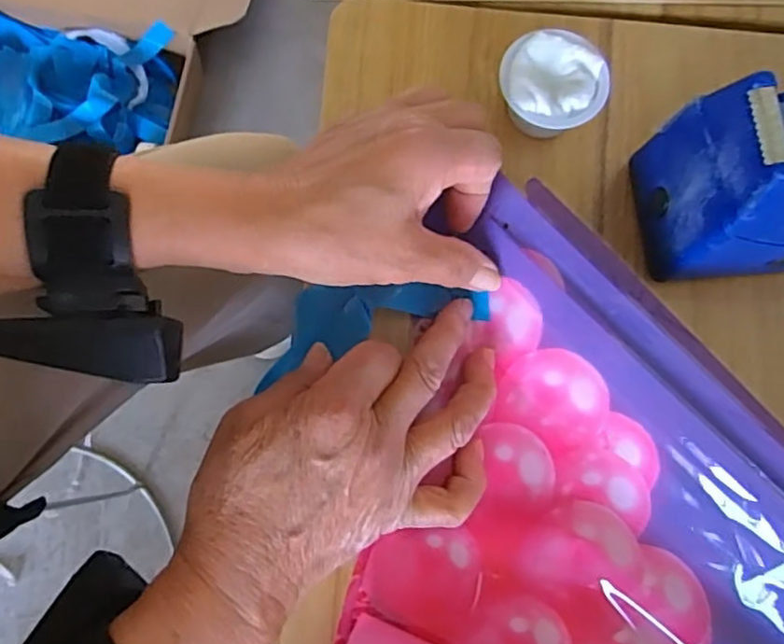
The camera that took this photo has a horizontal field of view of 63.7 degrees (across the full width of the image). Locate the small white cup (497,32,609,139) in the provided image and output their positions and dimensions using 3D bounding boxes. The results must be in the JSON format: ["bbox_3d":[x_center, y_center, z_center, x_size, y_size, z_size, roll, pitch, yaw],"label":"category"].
[{"bbox_3d":[0.081,-0.118,0.329,0.054,0.035,0.048,7,76,0],"label":"small white cup"}]

